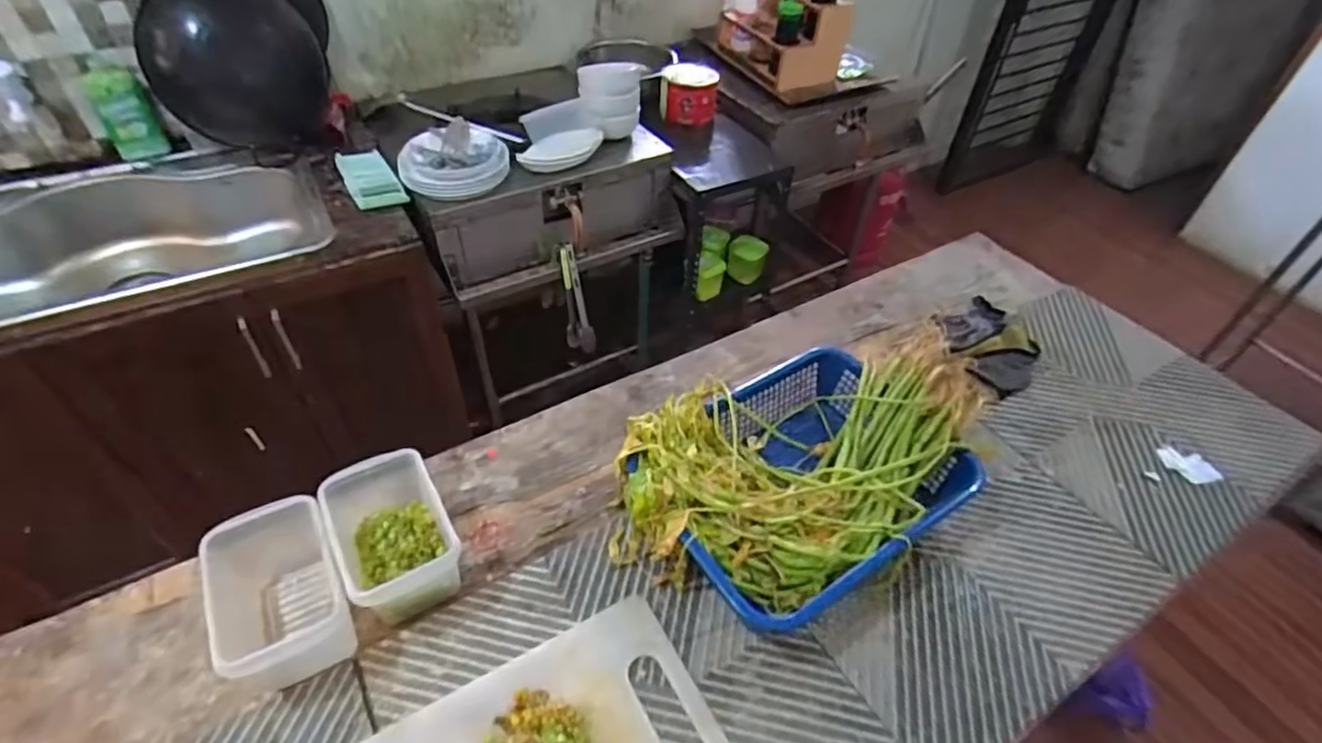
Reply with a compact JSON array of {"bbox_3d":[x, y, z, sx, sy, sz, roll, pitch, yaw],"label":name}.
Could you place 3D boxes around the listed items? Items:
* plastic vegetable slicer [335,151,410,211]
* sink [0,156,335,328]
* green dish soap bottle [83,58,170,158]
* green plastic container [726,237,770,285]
[{"bbox_3d":[-0.643,-0.426,1.410,0.100,0.024,0.235,-25,52,-24],"label":"plastic vegetable slicer"},{"bbox_3d":[-1.116,-0.213,1.315,0.831,0.204,0.518,-16,49,-16],"label":"sink"},{"bbox_3d":[-1.144,-0.562,1.374,0.101,0.198,0.050,-19,43,-19],"label":"green dish soap bottle"},{"bbox_3d":[0.239,-0.320,1.789,0.109,0.115,0.105,13,47,9],"label":"green plastic container"}]

